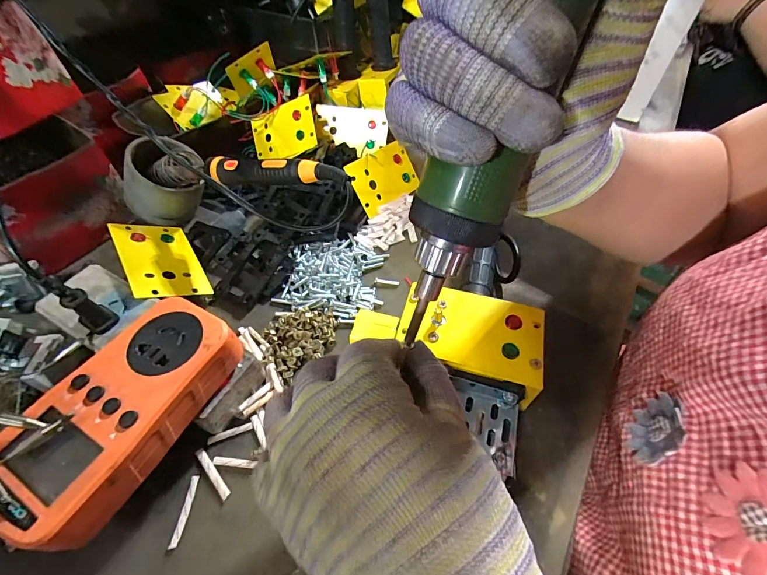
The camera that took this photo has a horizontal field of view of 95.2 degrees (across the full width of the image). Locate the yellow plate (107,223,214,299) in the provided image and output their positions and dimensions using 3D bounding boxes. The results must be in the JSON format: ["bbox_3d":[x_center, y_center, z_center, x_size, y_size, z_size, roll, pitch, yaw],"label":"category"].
[{"bbox_3d":[-0.194,-0.026,0.306,0.058,0.004,0.091,-3,46,-50],"label":"yellow plate"}]

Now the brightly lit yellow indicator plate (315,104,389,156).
[{"bbox_3d":[-0.040,-0.205,0.457,0.089,0.056,0.010,6,27,4],"label":"brightly lit yellow indicator plate"}]

